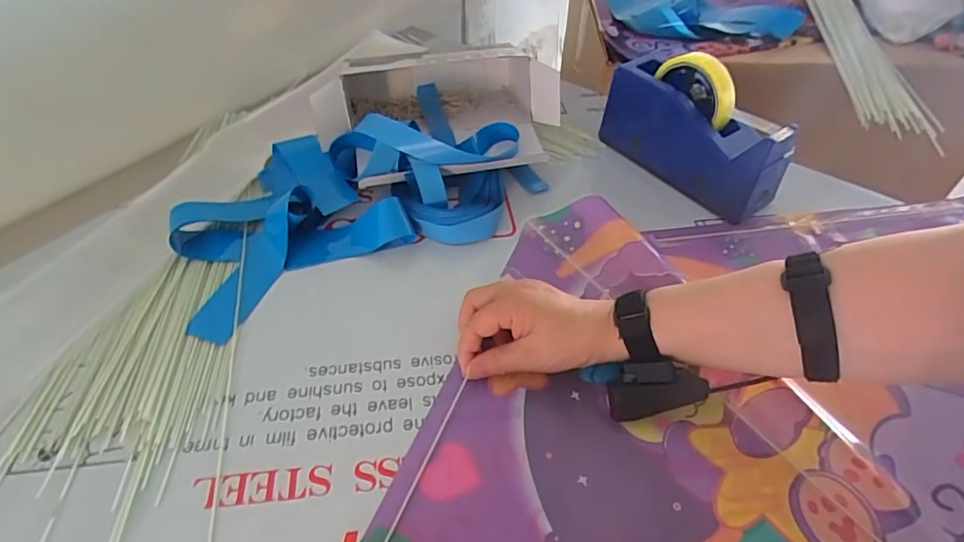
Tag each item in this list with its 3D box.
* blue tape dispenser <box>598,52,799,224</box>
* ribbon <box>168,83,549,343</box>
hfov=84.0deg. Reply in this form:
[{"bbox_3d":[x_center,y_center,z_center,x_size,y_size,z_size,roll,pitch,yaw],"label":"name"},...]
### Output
[{"bbox_3d":[0.228,-0.153,0.574,0.061,0.119,0.201,-30,55,-24],"label":"blue tape dispenser"},{"bbox_3d":[-0.133,-0.088,0.550,0.371,0.075,0.230,-30,55,-24],"label":"ribbon"}]

